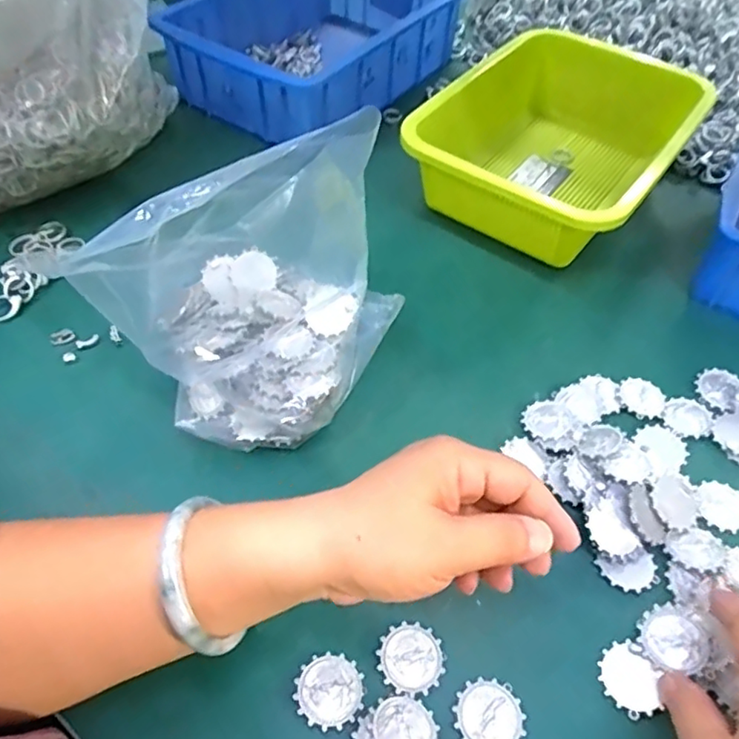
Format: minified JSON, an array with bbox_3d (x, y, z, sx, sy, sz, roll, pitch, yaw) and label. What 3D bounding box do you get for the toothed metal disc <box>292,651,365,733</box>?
[{"bbox_3d":[-0.019,0.158,0.292,0.033,0.004,0.032,2,53,-2],"label":"toothed metal disc"}]

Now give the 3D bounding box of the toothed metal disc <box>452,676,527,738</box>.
[{"bbox_3d":[0.059,0.170,0.289,0.033,0.004,0.033,2,53,-2],"label":"toothed metal disc"}]

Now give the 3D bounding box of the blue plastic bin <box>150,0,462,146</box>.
[{"bbox_3d":[-0.055,-0.372,0.654,0.216,0.083,0.310,29,57,18],"label":"blue plastic bin"}]

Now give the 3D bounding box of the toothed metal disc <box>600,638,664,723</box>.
[{"bbox_3d":[0.133,0.158,0.301,0.028,0.004,0.031,-32,51,-15],"label":"toothed metal disc"}]

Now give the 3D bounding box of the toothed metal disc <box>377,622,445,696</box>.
[{"bbox_3d":[0.022,0.148,0.303,0.033,0.004,0.032,2,53,-2],"label":"toothed metal disc"}]

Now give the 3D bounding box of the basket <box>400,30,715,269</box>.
[{"bbox_3d":[0.176,-0.211,0.547,0.197,0.086,0.277,32,57,19],"label":"basket"}]

